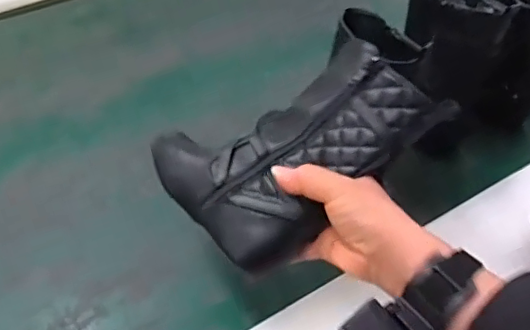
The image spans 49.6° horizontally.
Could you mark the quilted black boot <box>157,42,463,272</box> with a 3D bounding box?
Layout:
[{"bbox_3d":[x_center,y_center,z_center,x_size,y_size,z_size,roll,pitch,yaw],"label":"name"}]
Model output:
[{"bbox_3d":[0.024,-0.018,0.504,0.210,0.085,0.162,-41,61,6],"label":"quilted black boot"}]

